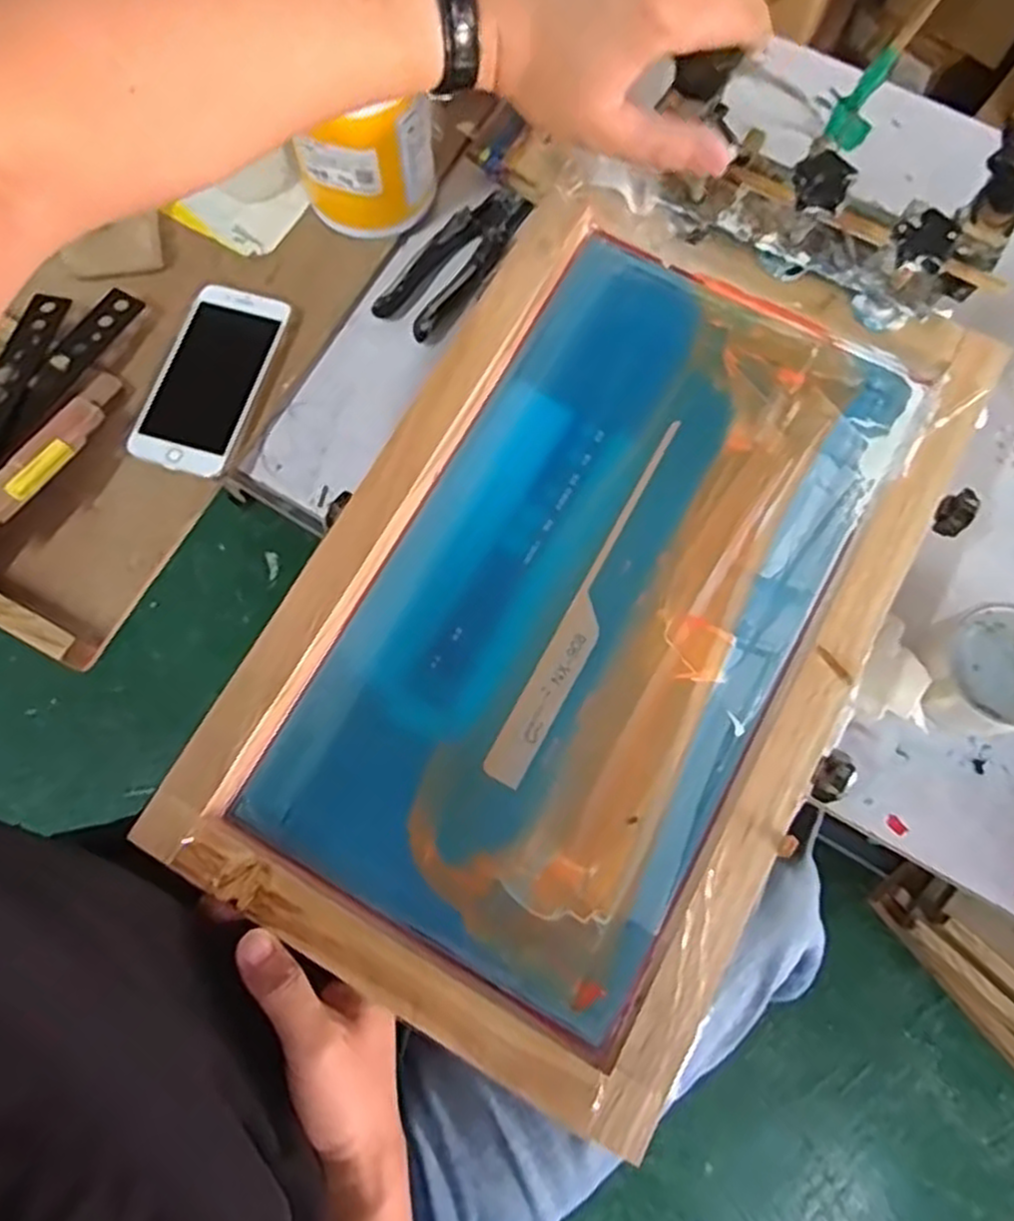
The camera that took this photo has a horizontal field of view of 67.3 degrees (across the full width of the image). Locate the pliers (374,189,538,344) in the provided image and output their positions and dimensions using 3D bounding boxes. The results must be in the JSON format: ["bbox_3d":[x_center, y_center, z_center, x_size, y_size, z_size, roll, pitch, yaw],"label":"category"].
[{"bbox_3d":[-0.041,-0.283,0.618,0.054,0.022,0.156,34,77,9],"label":"pliers"}]

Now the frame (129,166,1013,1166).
[{"bbox_3d":[0.051,-0.006,0.443,0.299,0.050,0.474,29,76,8],"label":"frame"}]

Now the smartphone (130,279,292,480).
[{"bbox_3d":[-0.225,-0.178,0.580,0.079,0.006,0.156,17,75,5],"label":"smartphone"}]

